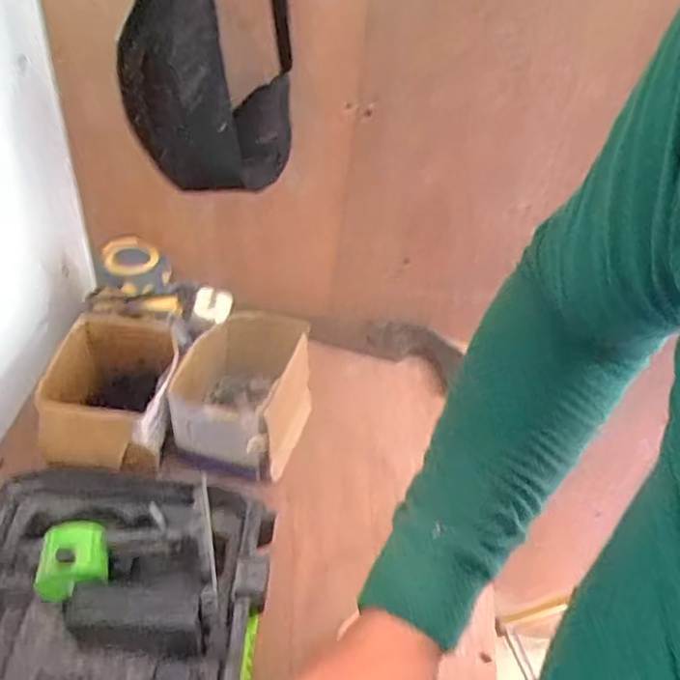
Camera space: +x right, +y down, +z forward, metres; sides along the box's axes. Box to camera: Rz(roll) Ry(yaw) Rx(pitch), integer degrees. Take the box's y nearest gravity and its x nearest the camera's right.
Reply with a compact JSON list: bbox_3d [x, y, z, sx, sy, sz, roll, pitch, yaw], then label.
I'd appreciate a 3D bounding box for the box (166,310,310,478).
[{"bbox_3d":[-0.095,0.056,0.677,0.114,0.108,0.158,13,44,6],"label":"box"}]

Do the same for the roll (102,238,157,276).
[{"bbox_3d":[-0.225,-0.088,0.702,0.054,0.022,0.052,4,44,-4],"label":"roll"}]

